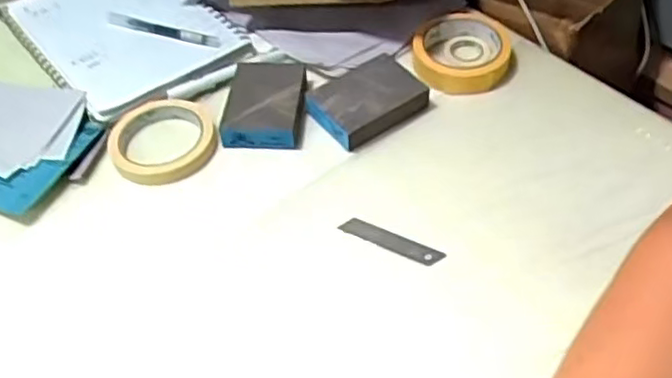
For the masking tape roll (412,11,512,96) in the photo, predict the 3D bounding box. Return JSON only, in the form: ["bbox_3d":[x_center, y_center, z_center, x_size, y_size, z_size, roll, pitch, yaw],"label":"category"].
[{"bbox_3d":[0.127,-0.143,0.690,0.094,0.025,0.100,-2,51,3],"label":"masking tape roll"}]

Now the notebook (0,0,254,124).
[{"bbox_3d":[-0.241,-0.185,0.762,0.179,0.022,0.268,-35,57,-22],"label":"notebook"}]

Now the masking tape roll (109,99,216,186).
[{"bbox_3d":[-0.166,-0.049,0.660,0.096,0.021,0.094,-2,51,3],"label":"masking tape roll"}]

